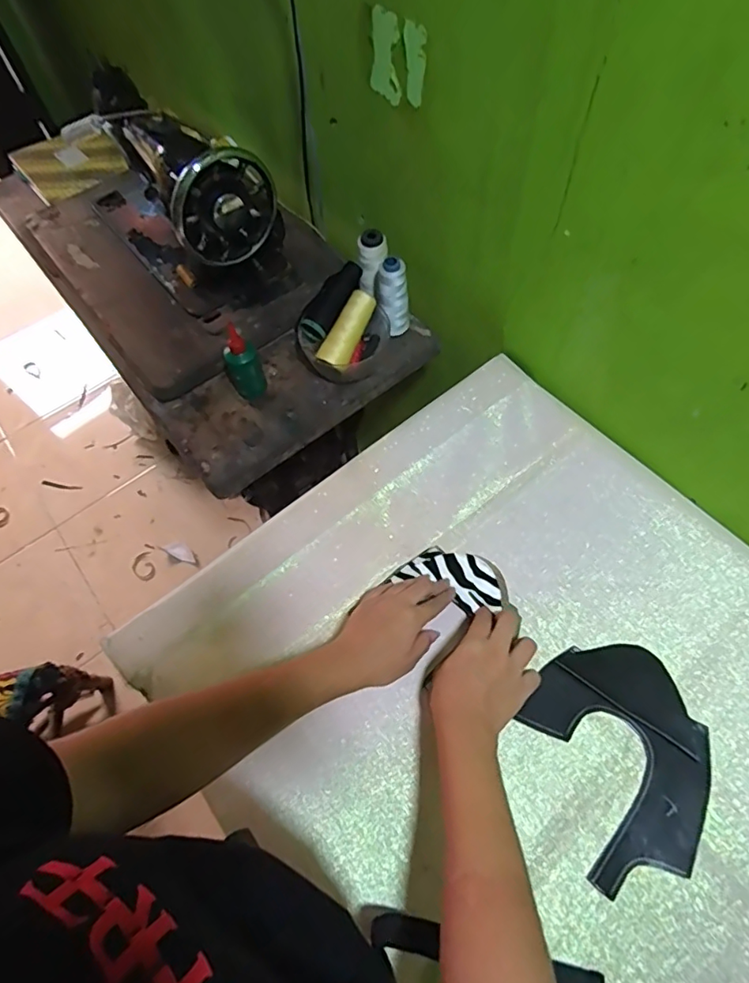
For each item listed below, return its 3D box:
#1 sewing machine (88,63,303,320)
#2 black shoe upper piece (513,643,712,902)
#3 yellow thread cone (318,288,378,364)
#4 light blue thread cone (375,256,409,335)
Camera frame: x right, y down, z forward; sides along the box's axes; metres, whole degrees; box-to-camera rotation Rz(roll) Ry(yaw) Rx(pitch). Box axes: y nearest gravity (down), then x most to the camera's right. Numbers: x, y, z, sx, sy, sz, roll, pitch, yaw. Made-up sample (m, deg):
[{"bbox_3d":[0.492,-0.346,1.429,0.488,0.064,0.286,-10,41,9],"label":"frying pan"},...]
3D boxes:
[{"bbox_3d":[-0.299,-0.457,0.791,0.173,0.216,0.393,-35,65,-15],"label":"sewing machine"},{"bbox_3d":[0.238,0.245,0.510,0.153,0.007,0.188,-21,62,-7],"label":"black shoe upper piece"},{"bbox_3d":[-0.034,-0.217,0.721,0.036,0.042,0.113,27,83,18],"label":"yellow thread cone"},{"bbox_3d":[0.026,-0.260,0.742,0.044,0.116,0.043,-4,61,2],"label":"light blue thread cone"}]

